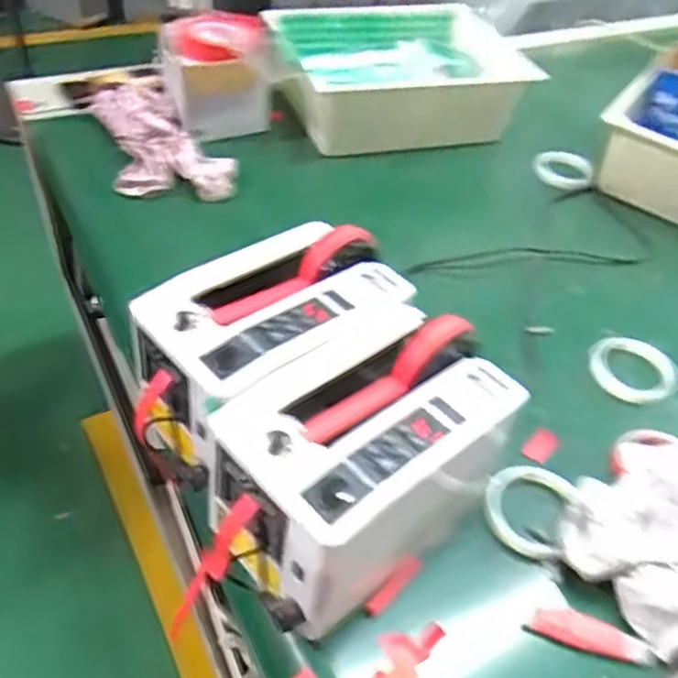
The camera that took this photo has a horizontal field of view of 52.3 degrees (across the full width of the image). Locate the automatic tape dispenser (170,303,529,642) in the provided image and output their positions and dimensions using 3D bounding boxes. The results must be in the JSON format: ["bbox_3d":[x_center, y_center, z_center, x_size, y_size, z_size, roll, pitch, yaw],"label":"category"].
[{"bbox_3d":[0.013,0.102,0.552,0.240,0.147,0.141,-30,56,-31],"label":"automatic tape dispenser"}]

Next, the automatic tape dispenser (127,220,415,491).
[{"bbox_3d":[-0.063,0.004,0.615,0.243,0.115,0.142,-32,57,-32],"label":"automatic tape dispenser"}]

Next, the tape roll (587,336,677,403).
[{"bbox_3d":[0.318,0.030,0.755,0.091,0.015,0.088,-2,48,2],"label":"tape roll"}]

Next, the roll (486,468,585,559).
[{"bbox_3d":[0.168,0.149,0.614,0.080,0.015,0.085,-4,48,5],"label":"roll"}]

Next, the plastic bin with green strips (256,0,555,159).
[{"bbox_3d":[0.088,-0.437,1.141,0.397,0.109,0.299,-7,47,-14],"label":"plastic bin with green strips"}]

